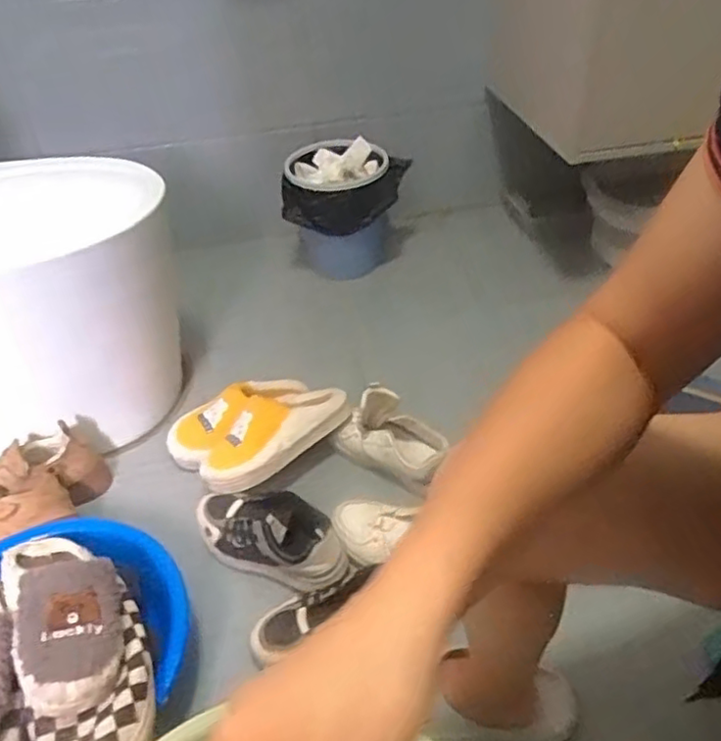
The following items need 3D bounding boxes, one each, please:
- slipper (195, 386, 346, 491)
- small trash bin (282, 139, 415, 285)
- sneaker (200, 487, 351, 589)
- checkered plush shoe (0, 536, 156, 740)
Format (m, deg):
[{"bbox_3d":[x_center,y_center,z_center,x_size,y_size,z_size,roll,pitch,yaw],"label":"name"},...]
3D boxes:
[{"bbox_3d":[-0.136,0.092,0.989,0.244,0.059,0.103,-32,48,-28],"label":"slipper"},{"bbox_3d":[-0.031,-0.334,1.369,0.261,0.244,0.203,-11,42,-7],"label":"small trash bin"},{"bbox_3d":[-0.130,0.222,0.886,0.230,0.087,0.094,16,45,22],"label":"sneaker"},{"bbox_3d":[-0.313,0.292,0.700,0.123,0.103,0.307,-22,44,-19],"label":"checkered plush shoe"}]

